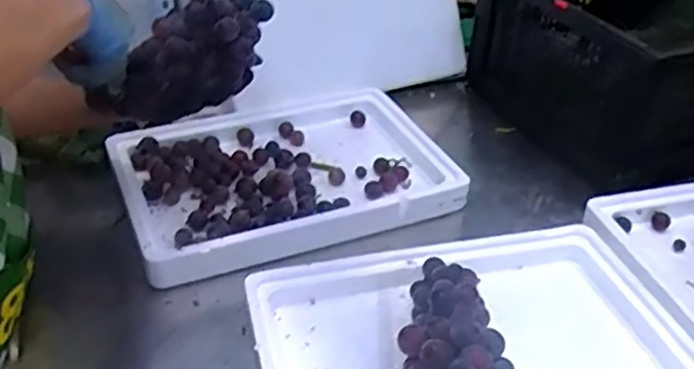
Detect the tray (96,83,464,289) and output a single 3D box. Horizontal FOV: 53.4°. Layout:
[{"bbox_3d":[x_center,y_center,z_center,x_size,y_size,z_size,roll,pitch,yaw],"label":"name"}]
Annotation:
[{"bbox_3d":[-0.090,-0.024,0.995,0.447,0.060,0.332,-15,41,-20],"label":"tray"}]

